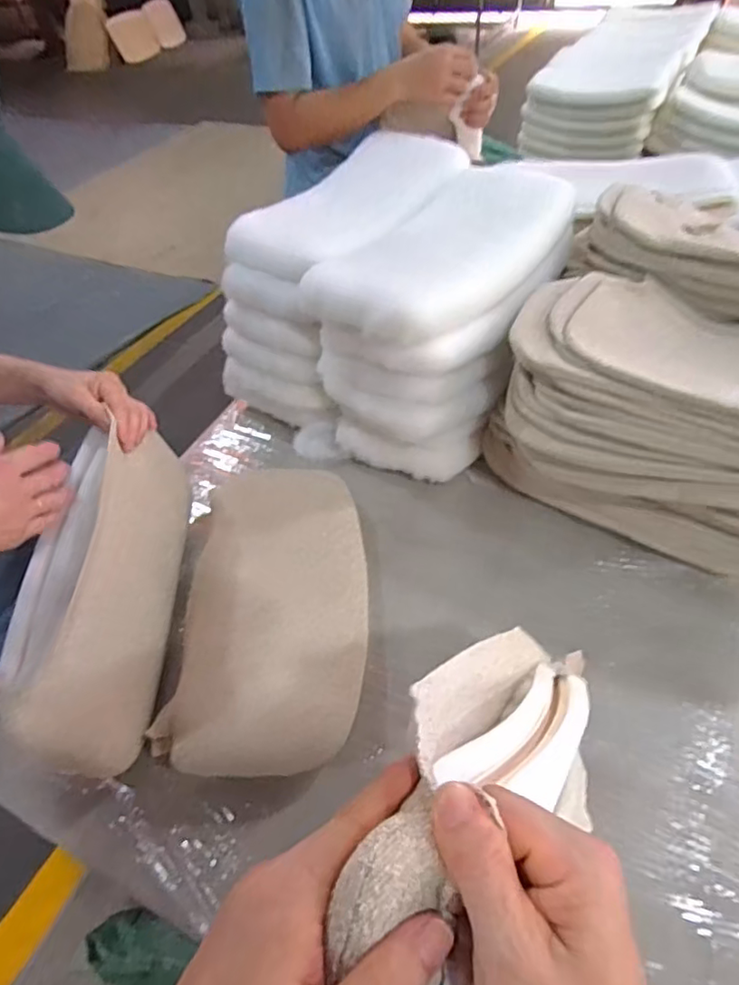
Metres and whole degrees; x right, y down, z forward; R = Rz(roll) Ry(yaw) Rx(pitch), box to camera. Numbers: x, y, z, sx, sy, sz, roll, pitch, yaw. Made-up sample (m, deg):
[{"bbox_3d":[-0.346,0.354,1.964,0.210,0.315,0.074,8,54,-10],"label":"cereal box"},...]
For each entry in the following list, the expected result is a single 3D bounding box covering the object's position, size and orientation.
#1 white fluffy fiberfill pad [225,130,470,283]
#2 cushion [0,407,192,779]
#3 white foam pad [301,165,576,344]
[{"bbox_3d":[-0.012,-0.486,0.951,0.207,0.049,0.467,26,57,26],"label":"white fluffy fiberfill pad"},{"bbox_3d":[-0.324,0.104,0.713,0.100,0.203,0.417,-5,49,2],"label":"cushion"},{"bbox_3d":[0.126,-0.357,0.837,0.223,0.055,0.445,26,56,26],"label":"white foam pad"}]

